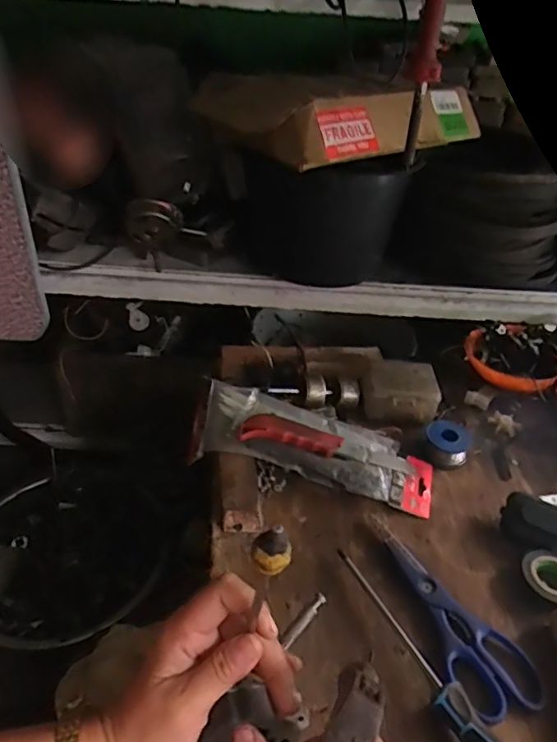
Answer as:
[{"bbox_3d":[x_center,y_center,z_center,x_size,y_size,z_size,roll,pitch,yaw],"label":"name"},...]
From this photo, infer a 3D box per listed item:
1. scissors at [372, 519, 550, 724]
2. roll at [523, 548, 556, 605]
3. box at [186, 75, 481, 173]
[{"bbox_3d":[0.153,0.211,0.509,0.067,0.012,0.208,-12,40,-20],"label":"scissors"},{"bbox_3d":[0.264,0.198,0.525,0.057,0.019,0.056,2,37,-2],"label":"roll"},{"bbox_3d":[0.073,-0.345,0.724,0.308,0.062,0.244,-20,43,-28],"label":"box"}]

